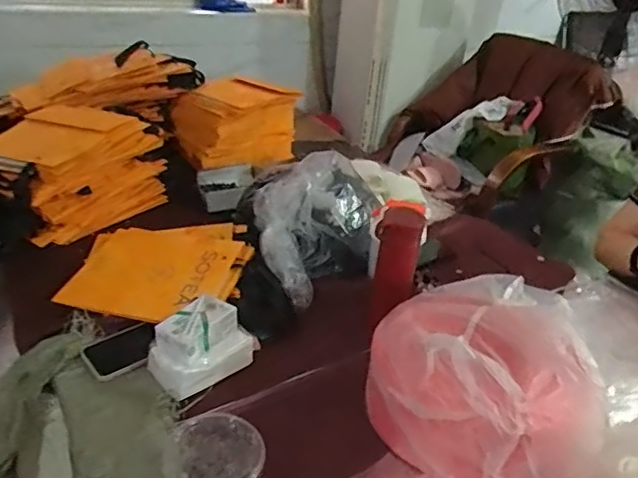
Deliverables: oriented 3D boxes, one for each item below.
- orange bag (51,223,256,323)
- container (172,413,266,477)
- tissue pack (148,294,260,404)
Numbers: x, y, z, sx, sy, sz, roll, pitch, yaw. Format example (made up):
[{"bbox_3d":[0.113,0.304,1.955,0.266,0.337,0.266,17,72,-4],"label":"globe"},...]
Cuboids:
[{"bbox_3d":[-0.285,0.045,1.033,0.294,0.065,0.259,5,30,-1],"label":"orange bag"},{"bbox_3d":[-0.123,0.263,0.664,0.110,0.057,0.109,-6,32,-19],"label":"container"},{"bbox_3d":[-0.175,0.153,0.846,0.150,0.086,0.097,-23,40,-39],"label":"tissue pack"}]

